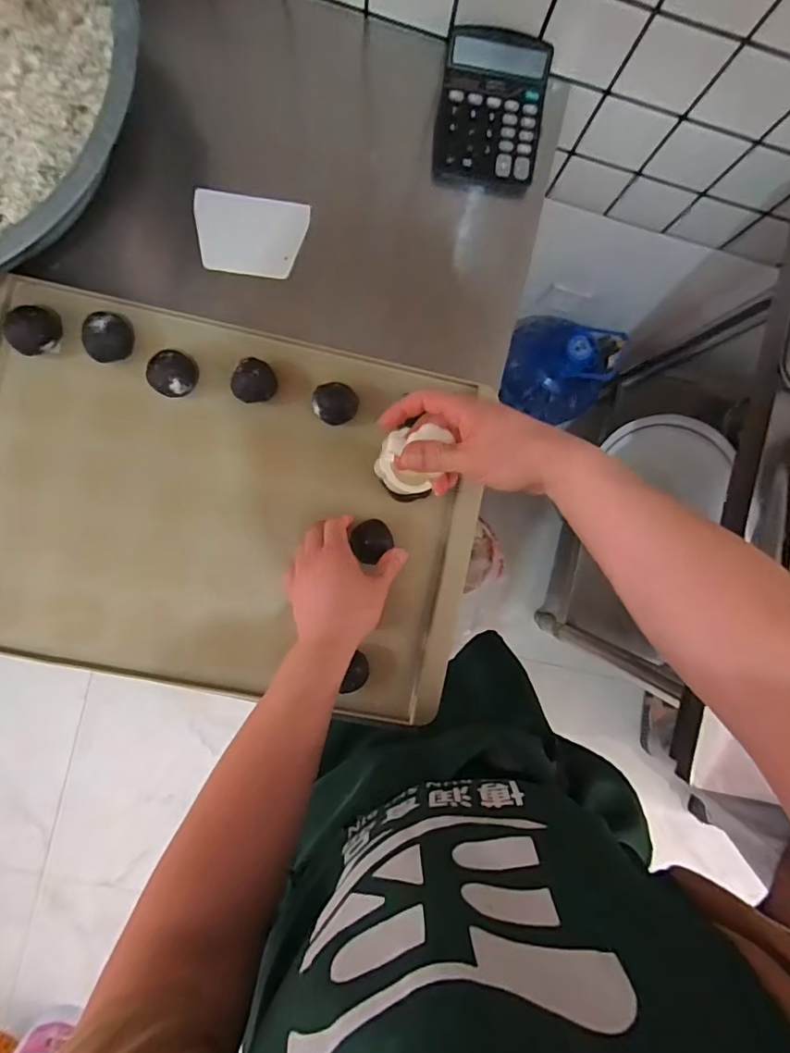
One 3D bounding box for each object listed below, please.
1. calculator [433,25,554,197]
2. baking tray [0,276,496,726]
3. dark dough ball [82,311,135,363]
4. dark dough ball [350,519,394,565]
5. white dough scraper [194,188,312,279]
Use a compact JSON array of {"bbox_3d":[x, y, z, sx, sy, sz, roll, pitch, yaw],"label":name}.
[{"bbox_3d":[0.111,-0.470,0.596,0.124,0.050,0.154,6,89,-6],"label":"calculator"},{"bbox_3d":[-0.196,-0.022,0.567,0.572,0.046,0.400,13,88,-5],"label":"baking tray"},{"bbox_3d":[-0.301,-0.199,0.543,0.045,0.028,0.042,0,89,-6],"label":"dark dough ball"},{"bbox_3d":[-0.024,0.013,0.556,0.044,0.037,0.040,0,89,-6],"label":"dark dough ball"},{"bbox_3d":[-0.162,-0.328,0.583,0.119,0.005,0.085,6,95,-10],"label":"white dough scraper"}]

